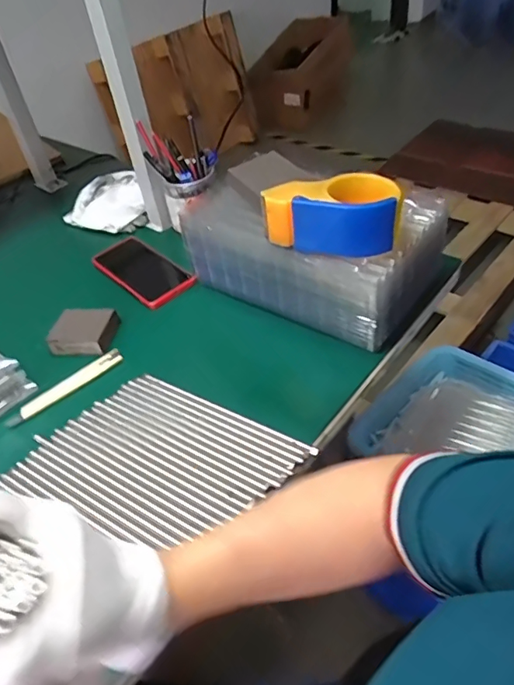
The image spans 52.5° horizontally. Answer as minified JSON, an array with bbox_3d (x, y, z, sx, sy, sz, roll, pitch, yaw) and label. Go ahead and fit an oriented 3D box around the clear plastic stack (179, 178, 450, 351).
[{"bbox_3d":[0.063,-0.118,0.645,0.292,0.112,0.160,20,50,26],"label":"clear plastic stack"}]

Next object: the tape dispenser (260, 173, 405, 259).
[{"bbox_3d":[0.080,-0.141,0.559,0.135,0.071,0.072,5,44,13],"label":"tape dispenser"}]

